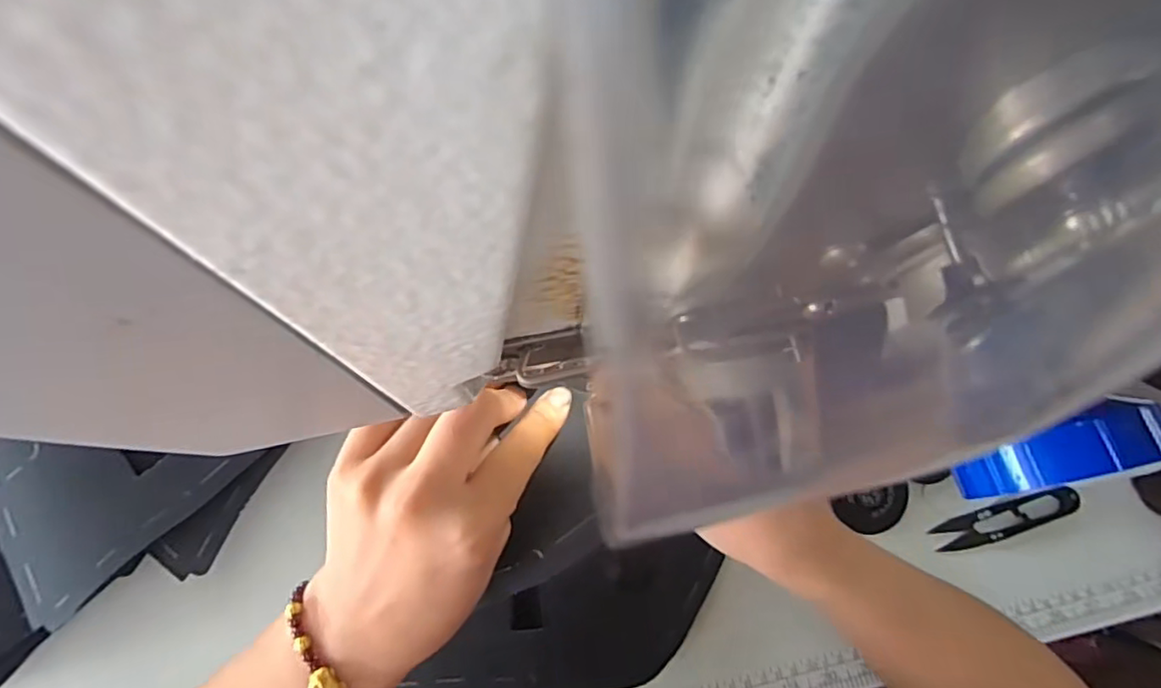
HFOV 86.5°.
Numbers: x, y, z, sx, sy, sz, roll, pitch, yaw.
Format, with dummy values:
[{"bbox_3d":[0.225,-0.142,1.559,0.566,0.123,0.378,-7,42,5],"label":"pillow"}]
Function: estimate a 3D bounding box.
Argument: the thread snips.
[{"bbox_3d":[0.290,0.118,0.417,0.100,0.011,0.021,-14,67,-4],"label":"thread snips"}]

